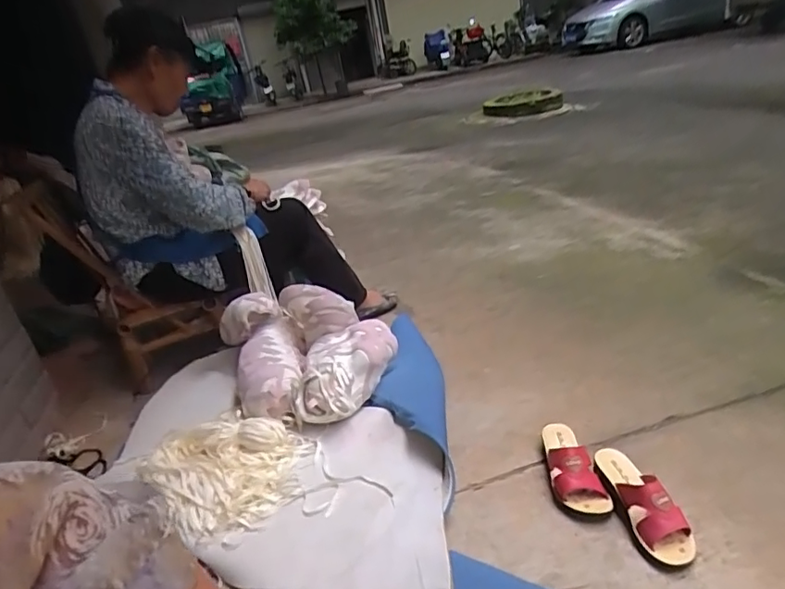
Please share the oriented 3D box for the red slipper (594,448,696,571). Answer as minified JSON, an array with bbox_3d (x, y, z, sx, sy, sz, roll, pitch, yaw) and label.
[{"bbox_3d":[0.422,0.345,0.910,0.083,0.081,0.216,-11,25,-2],"label":"red slipper"}]

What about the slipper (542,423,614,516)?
[{"bbox_3d":[0.329,0.315,1.012,0.085,0.066,0.215,-10,25,-1],"label":"slipper"}]

